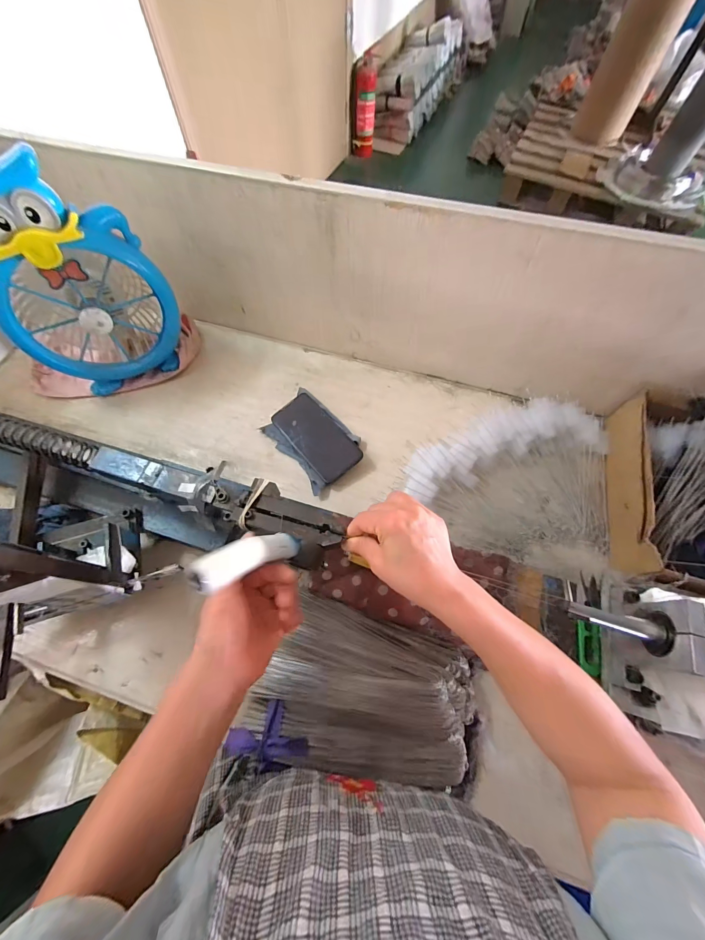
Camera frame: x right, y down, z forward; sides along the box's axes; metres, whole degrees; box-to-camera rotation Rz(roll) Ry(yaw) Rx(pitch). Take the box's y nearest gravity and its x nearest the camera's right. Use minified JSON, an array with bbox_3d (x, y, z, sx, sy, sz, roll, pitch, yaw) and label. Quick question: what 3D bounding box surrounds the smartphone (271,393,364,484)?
[{"bbox_3d":[-0.060,-0.056,0.559,0.077,0.009,0.158,-43,73,-3],"label":"smartphone"}]

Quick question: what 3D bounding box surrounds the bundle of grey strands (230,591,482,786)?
[{"bbox_3d":[0.005,0.259,0.398,0.268,0.035,0.161,18,66,7],"label":"bundle of grey strands"}]

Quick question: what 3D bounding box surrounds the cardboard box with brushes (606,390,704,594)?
[{"bbox_3d":[0.477,0.027,0.455,0.192,0.140,0.286,14,66,5],"label":"cardboard box with brushes"}]

